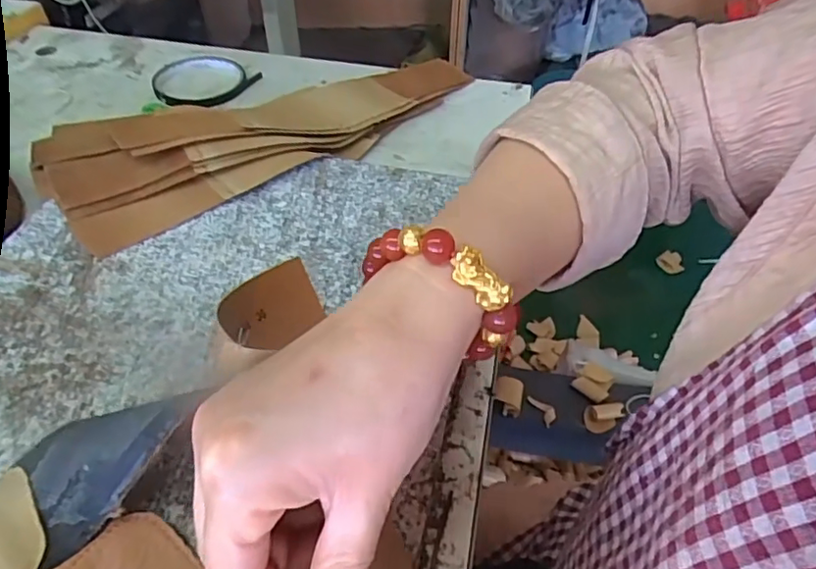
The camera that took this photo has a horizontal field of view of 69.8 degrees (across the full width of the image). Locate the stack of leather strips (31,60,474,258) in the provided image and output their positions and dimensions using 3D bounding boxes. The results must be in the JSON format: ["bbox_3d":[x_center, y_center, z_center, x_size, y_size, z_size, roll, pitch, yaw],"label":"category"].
[{"bbox_3d":[-0.109,-0.150,0.488,0.360,0.023,0.155,-29,53,-29],"label":"stack of leather strips"}]

